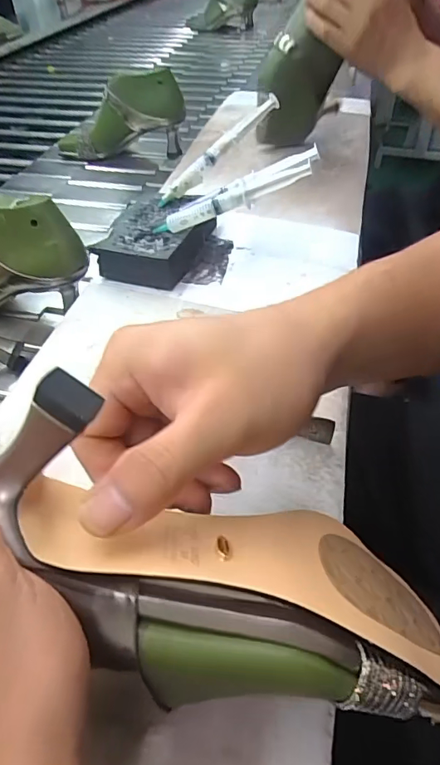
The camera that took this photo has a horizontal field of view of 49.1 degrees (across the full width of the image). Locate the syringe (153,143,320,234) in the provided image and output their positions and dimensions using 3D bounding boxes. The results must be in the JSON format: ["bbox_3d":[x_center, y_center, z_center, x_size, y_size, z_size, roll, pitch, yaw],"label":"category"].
[{"bbox_3d":[0.011,-0.170,0.438,0.160,0.018,0.034,-18,38,19],"label":"syringe"}]

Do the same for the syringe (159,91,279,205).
[{"bbox_3d":[-0.002,-0.240,0.499,0.158,0.022,0.020,-40,47,5],"label":"syringe"}]

